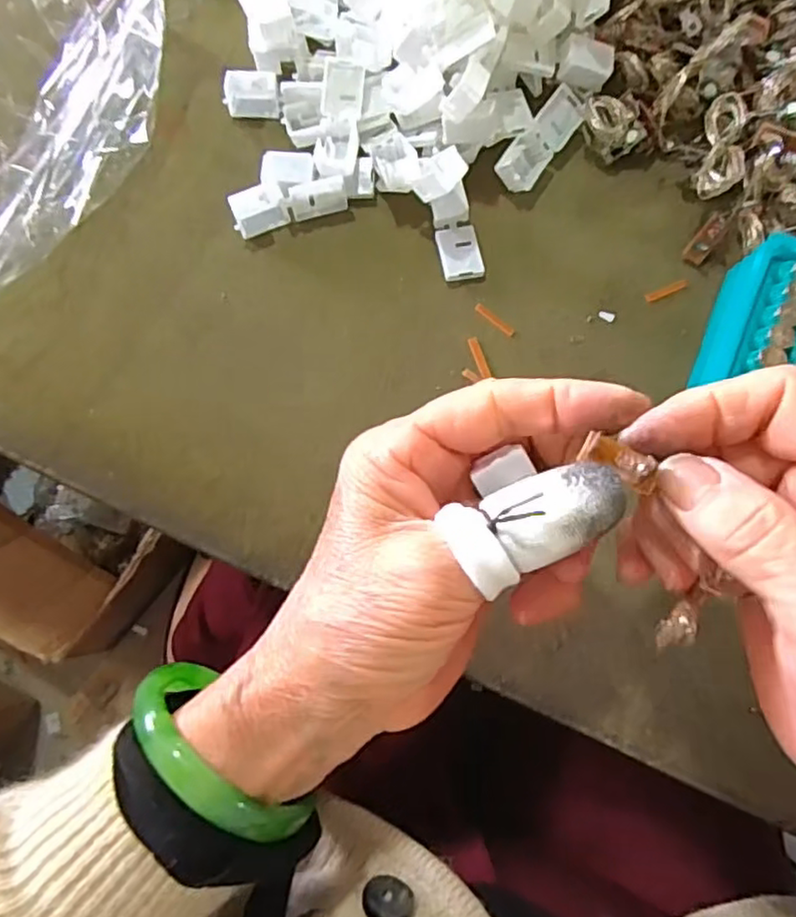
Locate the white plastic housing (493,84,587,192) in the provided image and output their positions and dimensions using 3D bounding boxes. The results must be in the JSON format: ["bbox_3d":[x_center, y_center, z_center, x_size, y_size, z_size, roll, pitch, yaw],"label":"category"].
[{"bbox_3d":[0.070,-0.157,0.324,0.019,0.014,0.059,34,79,7],"label":"white plastic housing"}]

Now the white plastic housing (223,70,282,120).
[{"bbox_3d":[-0.073,-0.183,0.328,0.027,0.020,0.013,0,77,0],"label":"white plastic housing"}]

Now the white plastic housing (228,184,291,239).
[{"bbox_3d":[-0.067,-0.120,0.314,0.027,0.018,0.013,-26,78,-6],"label":"white plastic housing"}]

